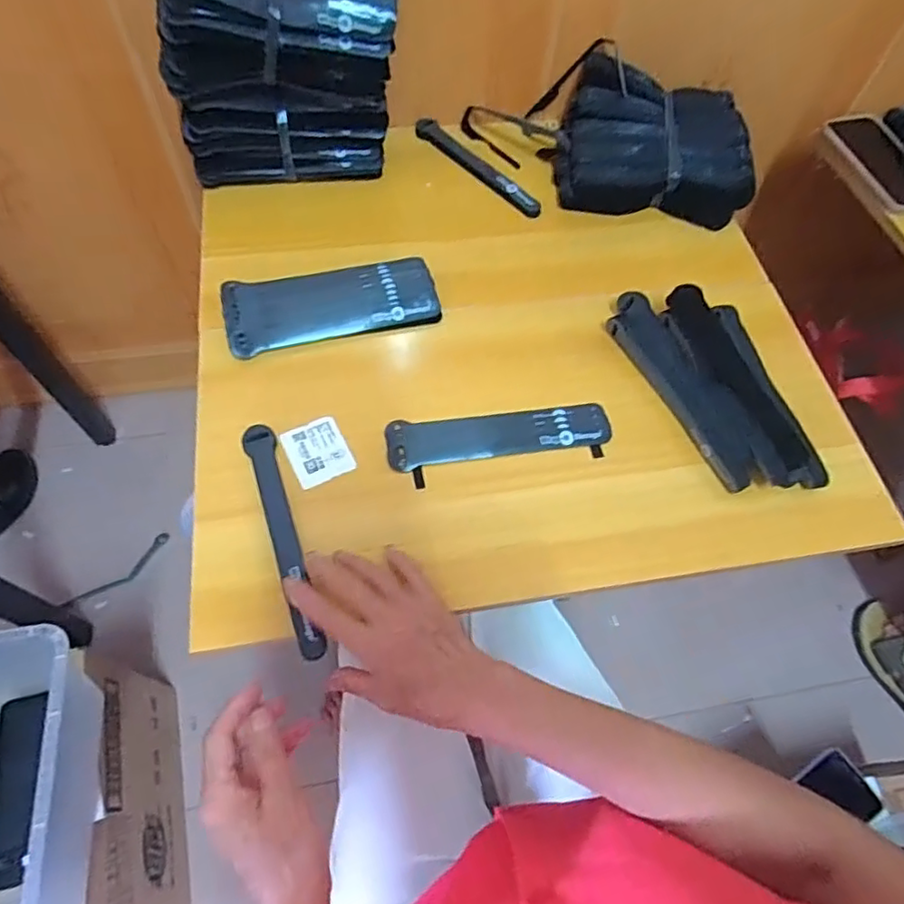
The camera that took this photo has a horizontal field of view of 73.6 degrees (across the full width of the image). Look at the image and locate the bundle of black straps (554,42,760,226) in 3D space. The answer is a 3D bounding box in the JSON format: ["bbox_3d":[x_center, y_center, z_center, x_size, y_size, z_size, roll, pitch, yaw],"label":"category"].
[{"bbox_3d":[0.237,-0.360,0.700,0.212,0.071,0.181,11,62,2],"label":"bundle of black straps"}]

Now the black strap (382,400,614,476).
[{"bbox_3d":[0.043,-0.016,0.539,0.199,0.004,0.046,-7,63,-8],"label":"black strap"}]

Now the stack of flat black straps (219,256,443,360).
[{"bbox_3d":[-0.115,-0.144,0.586,0.199,0.016,0.080,-14,64,-11],"label":"stack of flat black straps"}]

